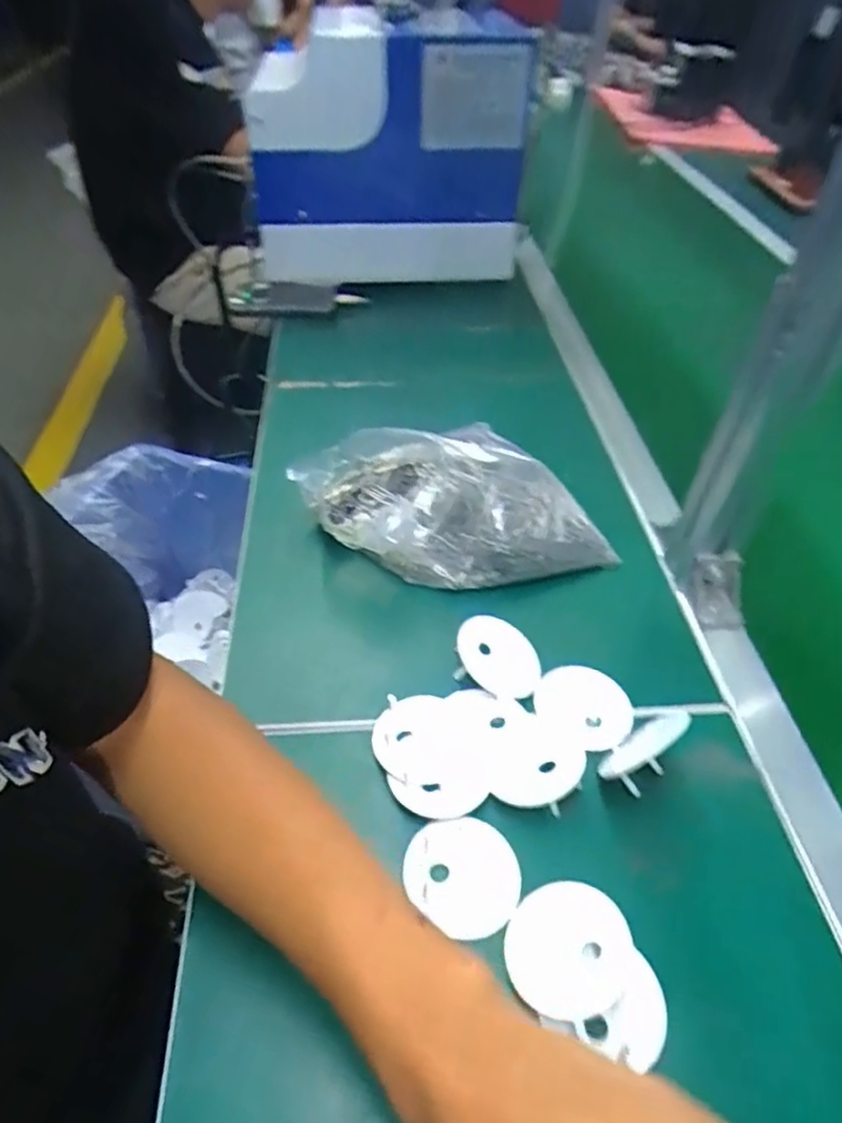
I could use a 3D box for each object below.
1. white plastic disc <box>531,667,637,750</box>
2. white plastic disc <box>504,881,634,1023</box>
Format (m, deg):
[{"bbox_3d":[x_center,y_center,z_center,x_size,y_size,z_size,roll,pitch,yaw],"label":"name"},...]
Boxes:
[{"bbox_3d":[0.112,0.099,0.465,0.066,0.007,0.063,2,45,-2],"label":"white plastic disc"},{"bbox_3d":[0.075,0.200,0.350,0.062,0.006,0.062,-13,49,16],"label":"white plastic disc"}]

